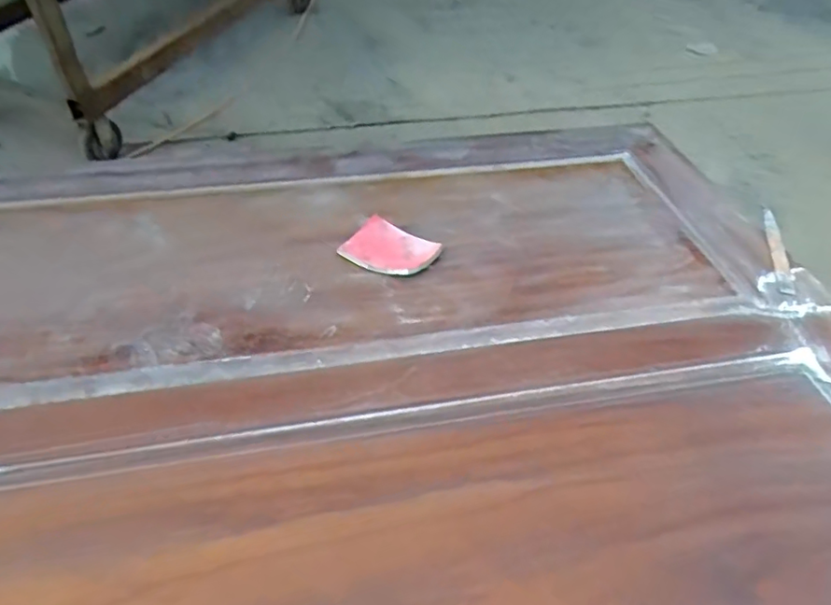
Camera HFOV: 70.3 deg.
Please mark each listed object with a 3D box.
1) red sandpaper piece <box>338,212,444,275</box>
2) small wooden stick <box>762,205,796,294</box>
[{"bbox_3d":[-0.028,-0.060,0.673,0.096,0.012,0.079,23,49,20],"label":"red sandpaper piece"},{"bbox_3d":[0.423,-0.064,0.693,0.019,0.009,0.165,12,46,11],"label":"small wooden stick"}]

